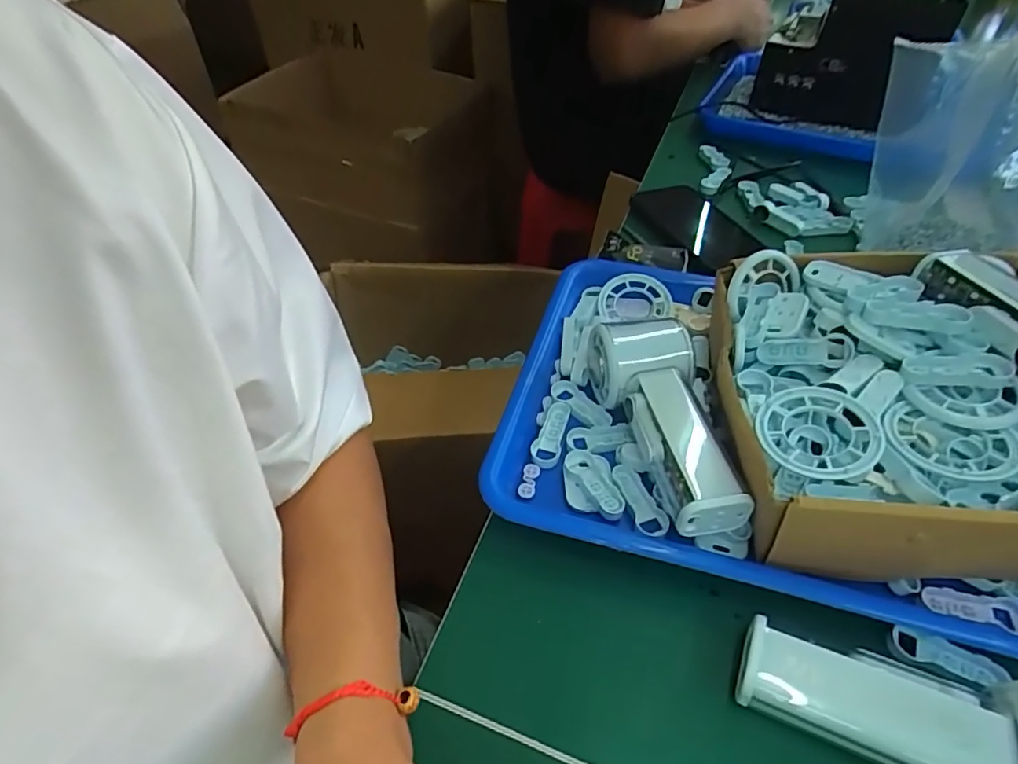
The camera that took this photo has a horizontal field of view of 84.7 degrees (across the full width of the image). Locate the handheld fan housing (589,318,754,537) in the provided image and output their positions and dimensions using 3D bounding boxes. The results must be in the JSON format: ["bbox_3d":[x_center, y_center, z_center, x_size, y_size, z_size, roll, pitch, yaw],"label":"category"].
[{"bbox_3d":[0.100,0.022,0.343,0.060,0.041,0.145,-10,48,-8],"label":"handheld fan housing"}]

